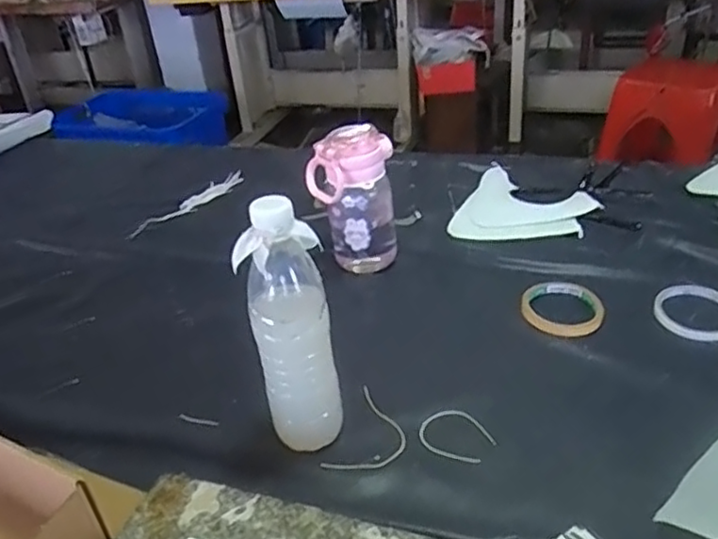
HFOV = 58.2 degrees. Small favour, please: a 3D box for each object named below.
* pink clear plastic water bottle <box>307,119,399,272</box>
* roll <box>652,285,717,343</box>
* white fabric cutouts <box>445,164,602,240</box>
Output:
[{"bbox_3d":[-0.007,-0.084,0.790,0.105,0.170,0.072,-5,31,-3],"label":"pink clear plastic water bottle"},{"bbox_3d":[0.363,0.045,0.691,0.084,0.010,0.101,13,37,27],"label":"roll"},{"bbox_3d":[0.236,-0.087,0.907,0.174,0.007,0.193,12,40,26],"label":"white fabric cutouts"}]

